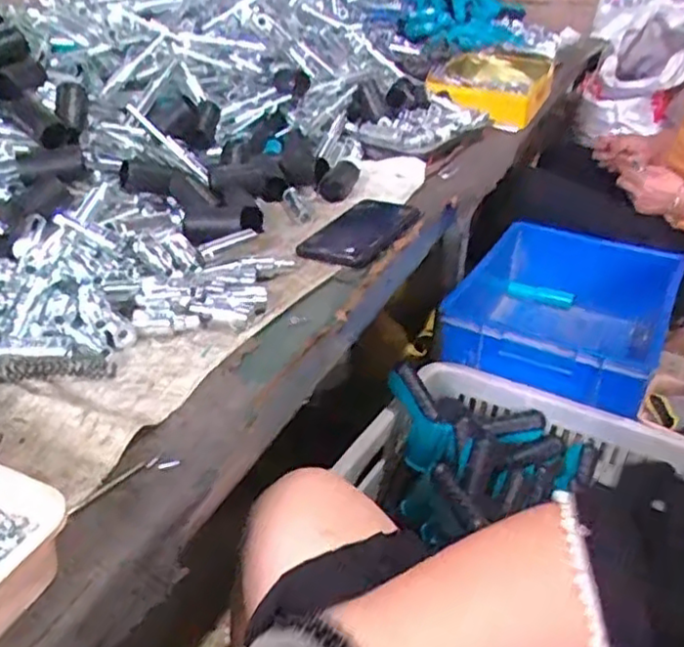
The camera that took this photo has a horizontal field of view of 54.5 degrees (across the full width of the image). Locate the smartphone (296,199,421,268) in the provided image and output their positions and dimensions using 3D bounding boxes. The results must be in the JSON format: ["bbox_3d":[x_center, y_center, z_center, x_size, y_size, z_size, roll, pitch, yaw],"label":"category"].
[{"bbox_3d":[0.017,-0.108,0.737,0.082,0.014,0.181,16,34,19],"label":"smartphone"}]

